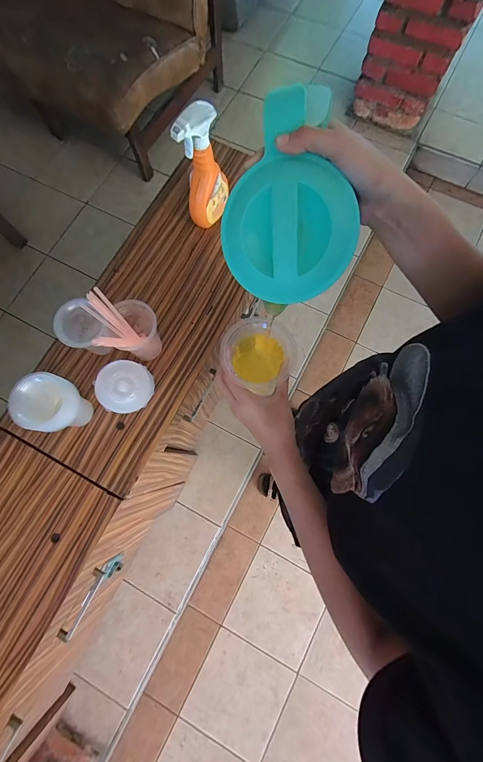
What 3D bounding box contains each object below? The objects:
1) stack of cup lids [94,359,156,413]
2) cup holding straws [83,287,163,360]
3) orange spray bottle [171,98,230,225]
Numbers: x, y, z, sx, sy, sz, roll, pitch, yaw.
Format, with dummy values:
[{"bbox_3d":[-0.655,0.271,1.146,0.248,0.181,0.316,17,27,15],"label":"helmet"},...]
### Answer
[{"bbox_3d":[-0.214,0.012,0.605,0.100,0.030,0.092,6,77,-19],"label":"stack of cup lids"},{"bbox_3d":[-0.199,-0.096,0.582,0.092,0.157,0.093,0,75,1],"label":"cup holding straws"},{"bbox_3d":[-0.069,-0.400,0.620,0.056,0.213,0.095,26,77,8],"label":"orange spray bottle"}]

